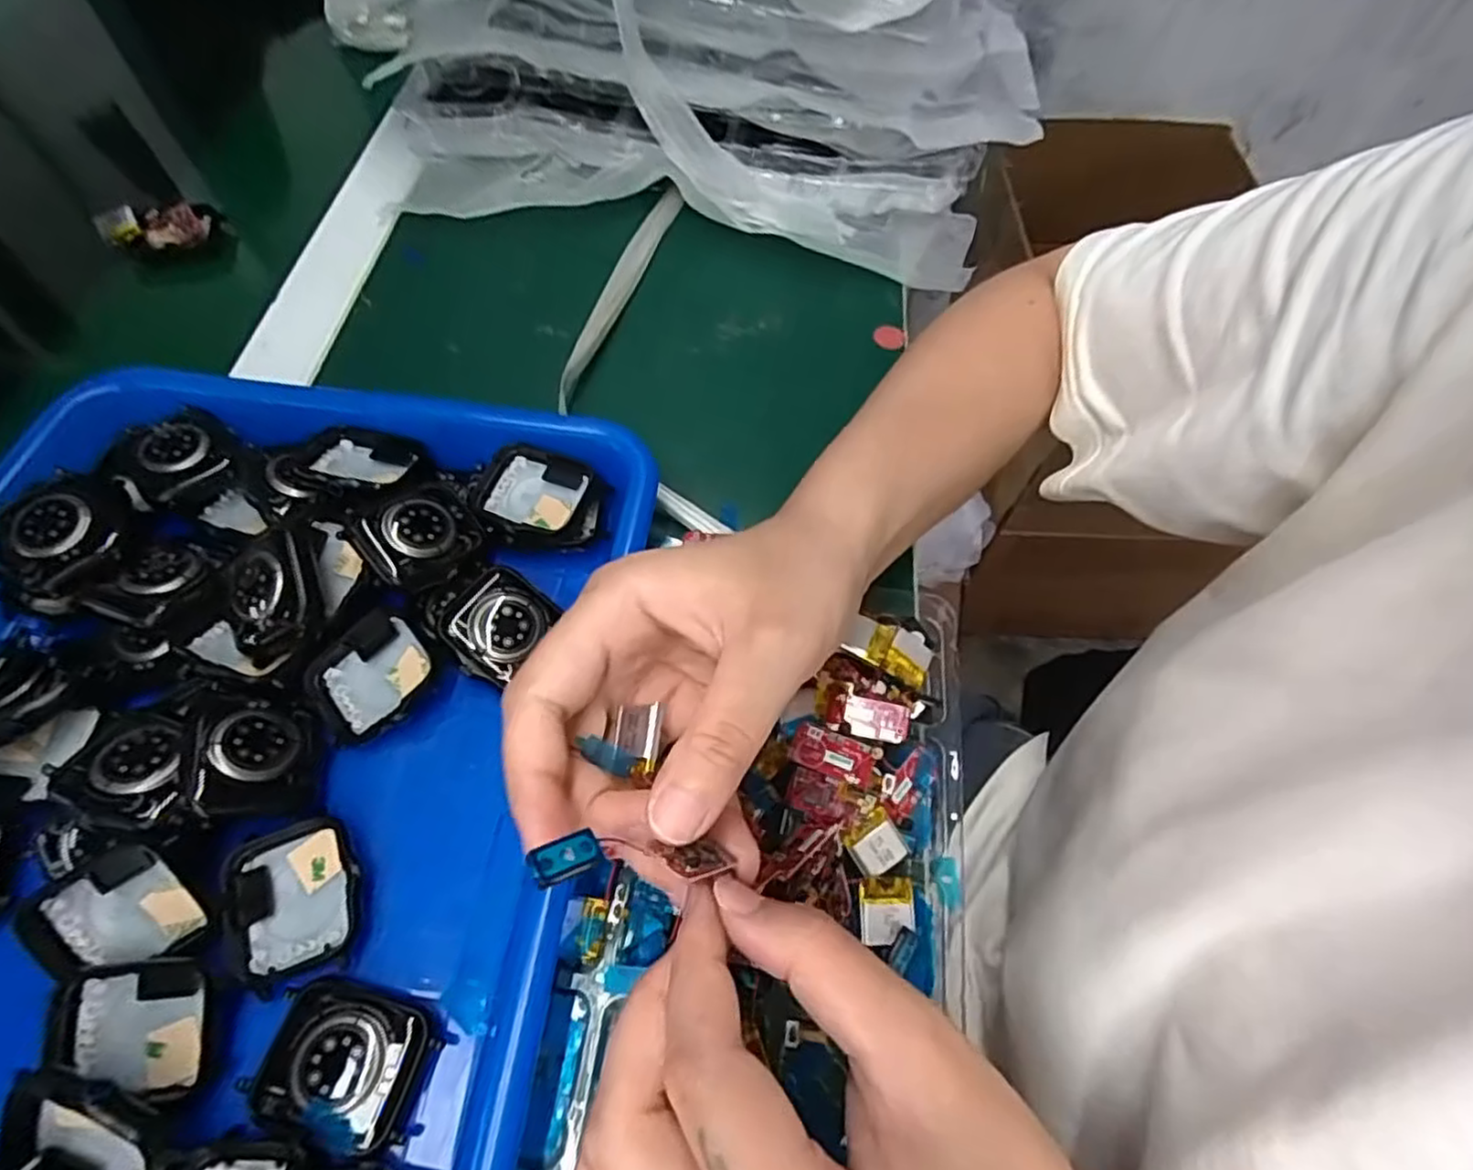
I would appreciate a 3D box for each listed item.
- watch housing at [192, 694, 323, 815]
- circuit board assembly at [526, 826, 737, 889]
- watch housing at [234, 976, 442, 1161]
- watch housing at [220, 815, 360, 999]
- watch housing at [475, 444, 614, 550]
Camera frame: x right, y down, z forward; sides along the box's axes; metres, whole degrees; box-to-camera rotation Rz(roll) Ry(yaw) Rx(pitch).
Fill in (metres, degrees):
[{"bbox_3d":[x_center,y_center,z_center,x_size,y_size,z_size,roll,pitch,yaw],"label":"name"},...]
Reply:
[{"bbox_3d":[-0.152,0.052,0.226,0.033,0.008,0.038,11,46,-40],"label":"watch housing"},{"bbox_3d":[-0.023,0.063,0.161,0.050,0.008,0.011,21,53,-38],"label":"circuit board assembly"},{"bbox_3d":[-0.109,0.131,0.195,0.044,0.009,0.034,13,62,5],"label":"watch housing"},{"bbox_3d":[-0.135,0.097,0.217,0.033,0.008,0.043,-23,65,-14],"label":"watch housing"},{"bbox_3d":[-0.079,-0.034,0.284,0.047,0.012,0.040,12,62,4],"label":"watch housing"}]

